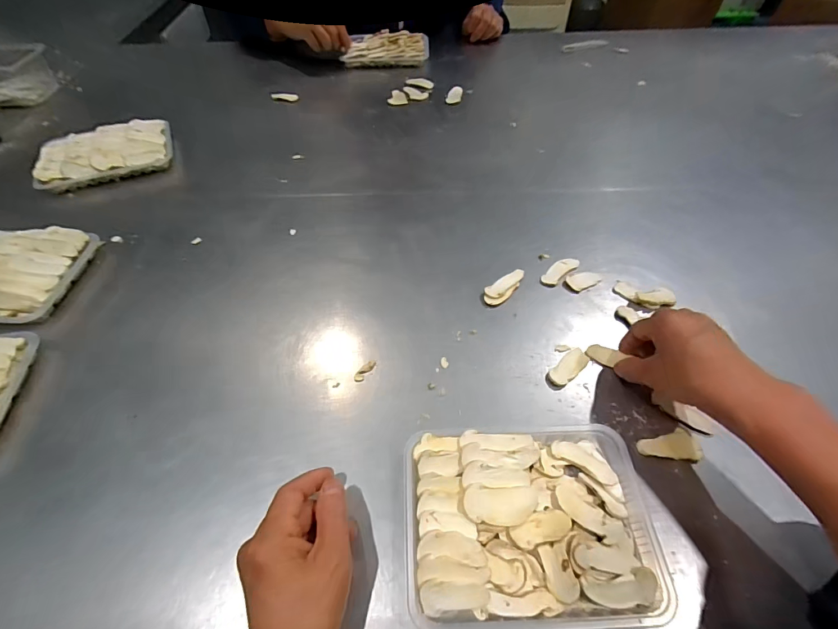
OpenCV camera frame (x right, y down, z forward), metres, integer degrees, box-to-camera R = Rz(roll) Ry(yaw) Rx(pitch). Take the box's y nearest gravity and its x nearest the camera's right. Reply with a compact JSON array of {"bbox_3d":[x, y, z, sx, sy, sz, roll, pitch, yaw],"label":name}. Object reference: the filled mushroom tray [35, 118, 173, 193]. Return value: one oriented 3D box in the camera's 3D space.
[{"bbox_3d":[-0.482,-0.251,0.603,0.182,0.034,0.112,-21,56,-14],"label":"filled mushroom tray"}]

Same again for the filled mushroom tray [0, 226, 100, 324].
[{"bbox_3d":[-0.496,-0.048,0.460,0.178,0.034,0.138,2,54,2],"label":"filled mushroom tray"}]

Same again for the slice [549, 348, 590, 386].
[{"bbox_3d":[0.150,0.052,0.391,0.051,0.004,0.021,-37,61,-23],"label":"slice"}]

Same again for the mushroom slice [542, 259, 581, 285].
[{"bbox_3d":[0.168,-0.053,0.468,0.053,0.007,0.021,-32,60,-21],"label":"mushroom slice"}]

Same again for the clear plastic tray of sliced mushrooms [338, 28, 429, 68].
[{"bbox_3d":[-0.067,-0.559,0.823,0.171,0.032,0.112,3,54,3],"label":"clear plastic tray of sliced mushrooms"}]

